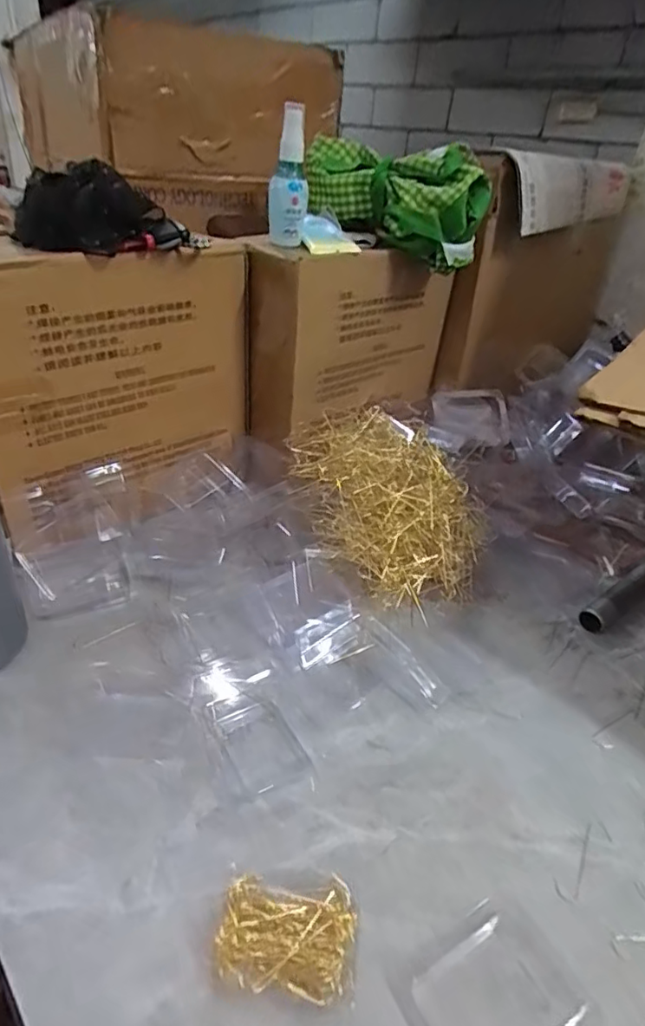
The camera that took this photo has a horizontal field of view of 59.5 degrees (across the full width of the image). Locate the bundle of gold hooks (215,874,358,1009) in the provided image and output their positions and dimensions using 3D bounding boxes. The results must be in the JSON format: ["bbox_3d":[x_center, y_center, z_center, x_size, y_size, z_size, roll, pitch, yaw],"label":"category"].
[{"bbox_3d":[-0.019,0.226,0.301,0.068,0.022,0.052,9,34,3],"label":"bundle of gold hooks"}]

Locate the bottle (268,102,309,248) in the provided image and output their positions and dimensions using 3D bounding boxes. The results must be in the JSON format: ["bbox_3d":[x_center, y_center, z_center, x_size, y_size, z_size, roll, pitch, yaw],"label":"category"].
[{"bbox_3d":[-0.033,-0.332,0.561,0.037,0.118,0.033,4,33,-3],"label":"bottle"}]

